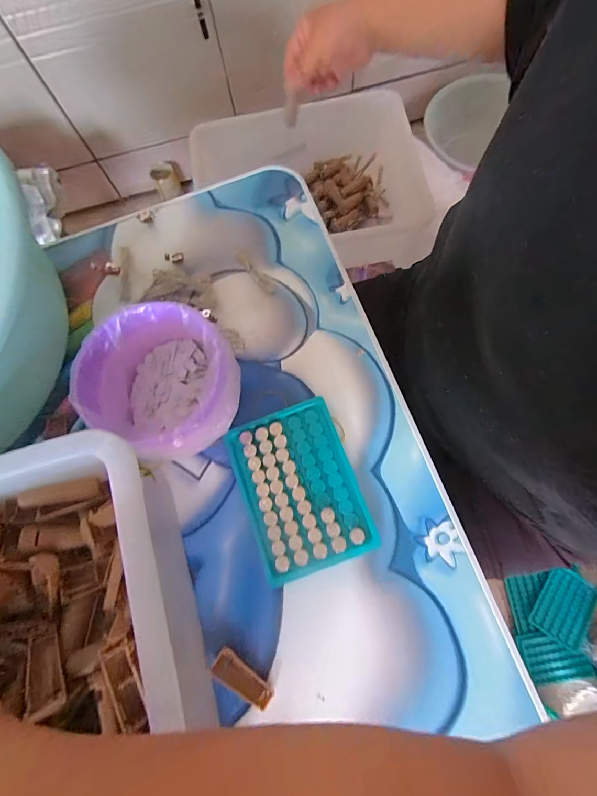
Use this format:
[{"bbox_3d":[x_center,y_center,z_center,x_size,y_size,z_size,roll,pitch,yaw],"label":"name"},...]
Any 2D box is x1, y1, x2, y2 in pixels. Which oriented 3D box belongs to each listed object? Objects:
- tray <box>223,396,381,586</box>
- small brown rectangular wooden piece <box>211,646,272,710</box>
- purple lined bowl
[{"bbox_3d":[0.000,0.074,0.300,0.093,0.015,0.129,-21,75,-2],"label":"tray"},{"bbox_3d":[-0.042,0.212,0.269,0.049,0.006,0.019,30,46,12],"label":"small brown rectangular wooden piece"},{"bbox_3d":[-0.106,-0.009,0.289,0.109,0.084,0.105,-1,75,4],"label":"purple lined bowl"}]

